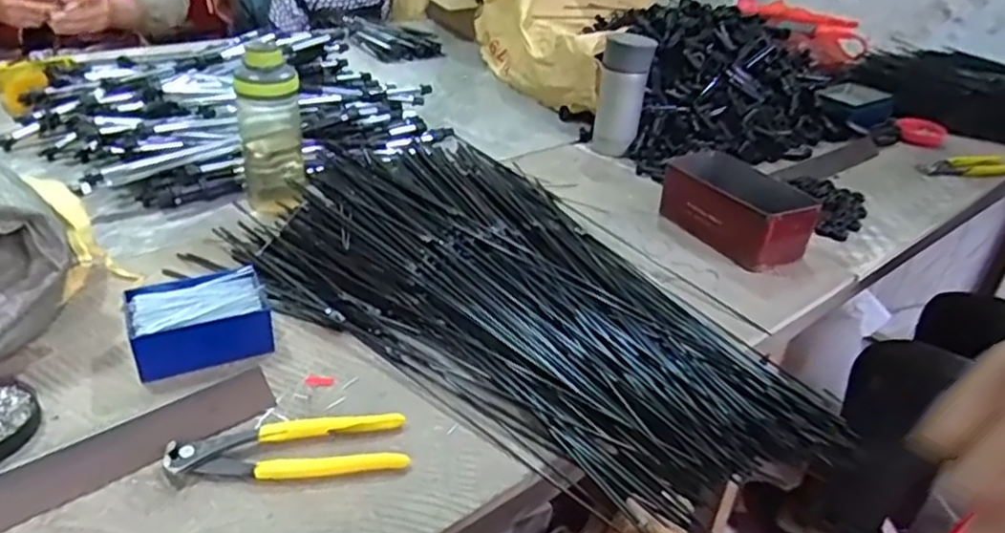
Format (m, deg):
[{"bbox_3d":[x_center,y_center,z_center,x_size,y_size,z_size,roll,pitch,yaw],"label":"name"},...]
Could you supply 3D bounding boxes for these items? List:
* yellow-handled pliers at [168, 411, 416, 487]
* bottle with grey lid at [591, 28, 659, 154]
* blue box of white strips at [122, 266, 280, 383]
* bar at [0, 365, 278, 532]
[{"bbox_3d":[-0.153,0.132,0.494,0.162,0.013,0.051,-2,33,-11],"label":"yellow-handled pliers"},{"bbox_3d":[0.181,-0.262,1.033,0.071,0.169,0.061,10,32,9],"label":"bottle with grey lid"},{"bbox_3d":[-0.261,0.046,0.593,0.108,0.040,0.083,-13,36,-26],"label":"blue box of white strips"},{"bbox_3d":[-0.290,0.138,0.459,0.279,0.007,0.035,-23,79,-37],"label":"bar"}]

